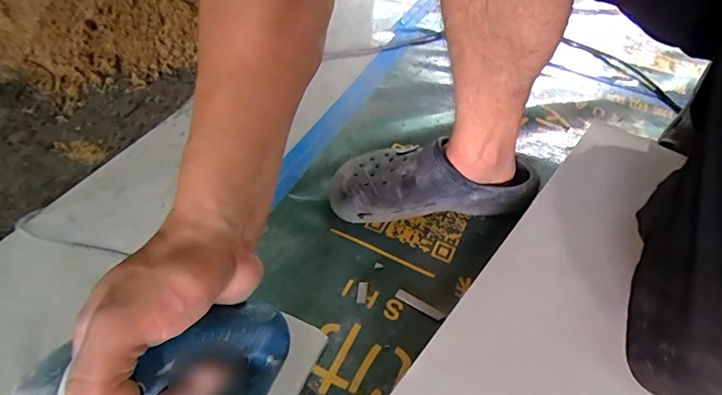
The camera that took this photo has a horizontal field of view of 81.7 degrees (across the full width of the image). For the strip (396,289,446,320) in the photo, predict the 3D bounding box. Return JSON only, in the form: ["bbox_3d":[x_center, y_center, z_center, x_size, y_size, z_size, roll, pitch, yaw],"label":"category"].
[{"bbox_3d":[0.065,0.117,0.459,0.056,0.004,0.011,27,53,20],"label":"strip"}]

